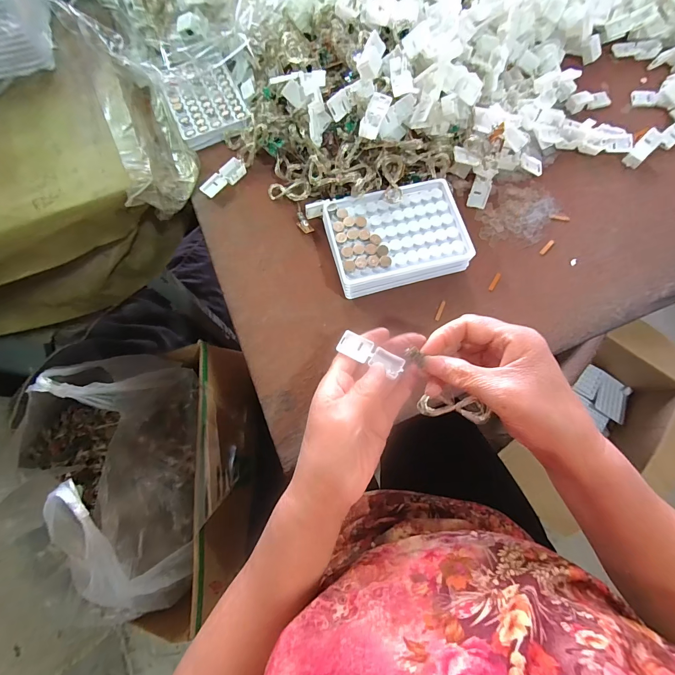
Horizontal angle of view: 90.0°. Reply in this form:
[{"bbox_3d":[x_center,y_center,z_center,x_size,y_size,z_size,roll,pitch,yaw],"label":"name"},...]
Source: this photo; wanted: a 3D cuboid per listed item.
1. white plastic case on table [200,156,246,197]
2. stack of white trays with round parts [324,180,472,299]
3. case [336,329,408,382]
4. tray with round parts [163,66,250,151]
[{"bbox_3d":[-0.132,-0.185,0.392,0.023,0.009,0.058,42,79,11],"label":"white plastic case on table"},{"bbox_3d":[0.059,-0.103,0.340,0.132,0.031,0.103,-12,75,-2],"label":"stack of white trays with round parts"},{"bbox_3d":[0.027,0.013,0.277,0.054,0.007,0.019,26,81,16],"label":"case"},{"bbox_3d":[-0.163,-0.293,0.422,0.085,0.013,0.117,-24,76,-6],"label":"tray with round parts"}]

